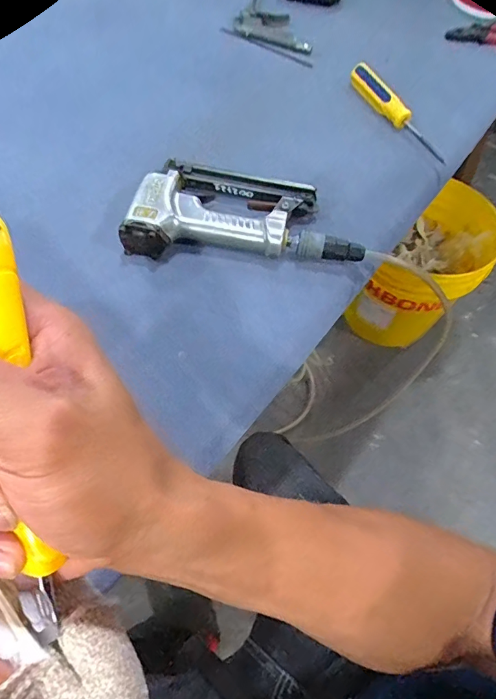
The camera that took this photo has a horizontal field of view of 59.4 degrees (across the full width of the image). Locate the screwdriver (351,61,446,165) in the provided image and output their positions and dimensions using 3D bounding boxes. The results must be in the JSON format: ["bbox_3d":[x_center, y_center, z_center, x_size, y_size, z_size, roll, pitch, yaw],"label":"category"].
[{"bbox_3d":[0.197,-0.330,0.589,0.029,0.034,0.207,-19,64,-14],"label":"screwdriver"}]

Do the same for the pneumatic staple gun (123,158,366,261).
[{"bbox_3d":[-0.004,-0.150,0.488,0.251,0.041,0.127,1,61,0],"label":"pneumatic staple gun"}]

